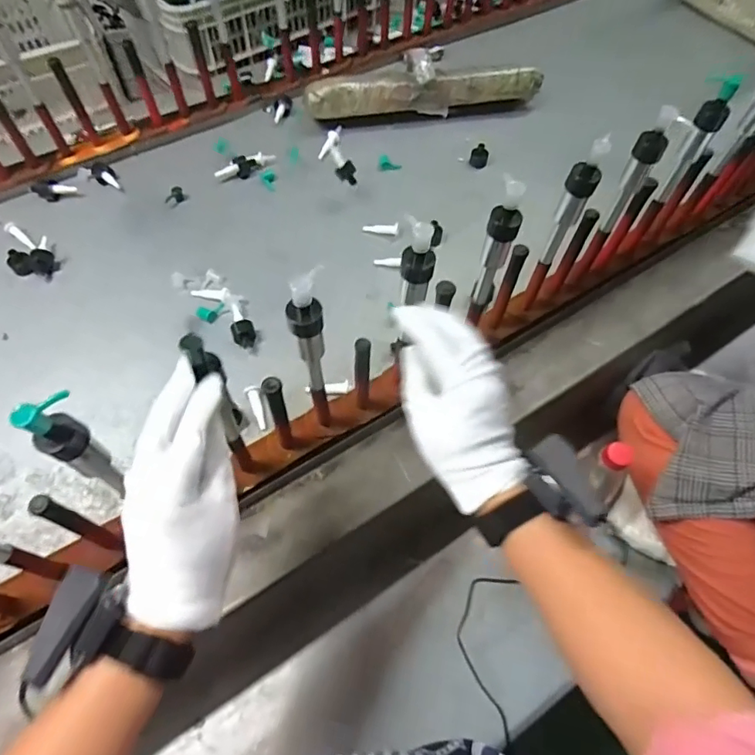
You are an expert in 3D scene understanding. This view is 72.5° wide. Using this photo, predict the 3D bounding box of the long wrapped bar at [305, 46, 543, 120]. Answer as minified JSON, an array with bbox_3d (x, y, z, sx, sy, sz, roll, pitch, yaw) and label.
[{"bbox_3d":[0.081,-0.517,0.908,0.416,0.071,0.061,-8,60,-5],"label":"long wrapped bar"}]

